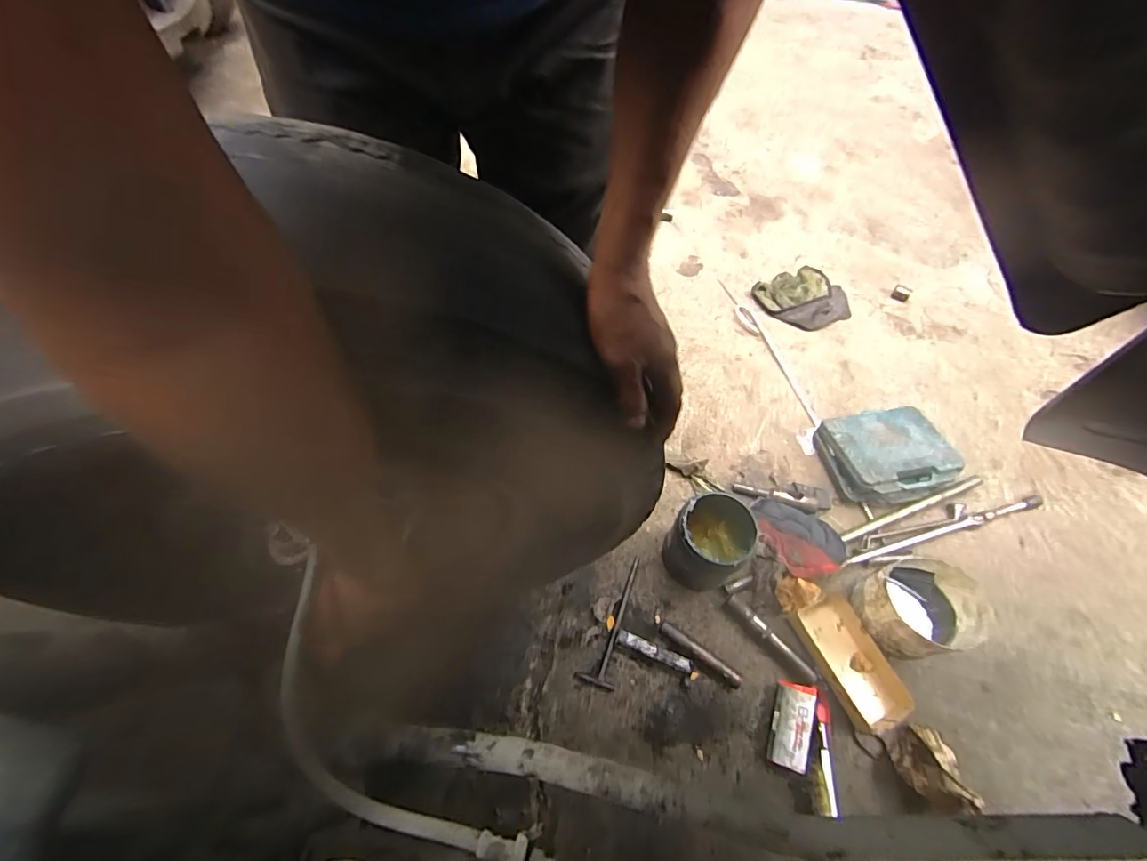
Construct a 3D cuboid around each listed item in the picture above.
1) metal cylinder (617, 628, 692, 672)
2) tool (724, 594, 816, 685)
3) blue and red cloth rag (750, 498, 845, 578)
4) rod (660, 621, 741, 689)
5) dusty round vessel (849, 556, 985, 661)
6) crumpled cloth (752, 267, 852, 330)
[{"bbox_3d":[0.144,0.395,0.887,0.140,0.019,0.025,20,64,8],"label":"metal cylinder"},{"bbox_3d":[0.357,0.376,0.900,0.026,0.023,0.189,-38,70,-19],"label":"tool"},{"bbox_3d":[0.438,0.216,0.971,0.174,0.061,0.144,19,63,8],"label":"blue and red cloth rag"},{"bbox_3d":[0.226,0.399,0.885,0.157,0.024,0.021,35,67,15],"label":"rod"},{"bbox_3d":[0.607,0.311,0.881,0.179,0.158,0.159,-13,64,-9],"label":"dusty round vessel"},{"bbox_3d":[0.602,-0.347,1.293,0.206,0.042,0.193,-22,65,-13],"label":"crumpled cloth"}]

